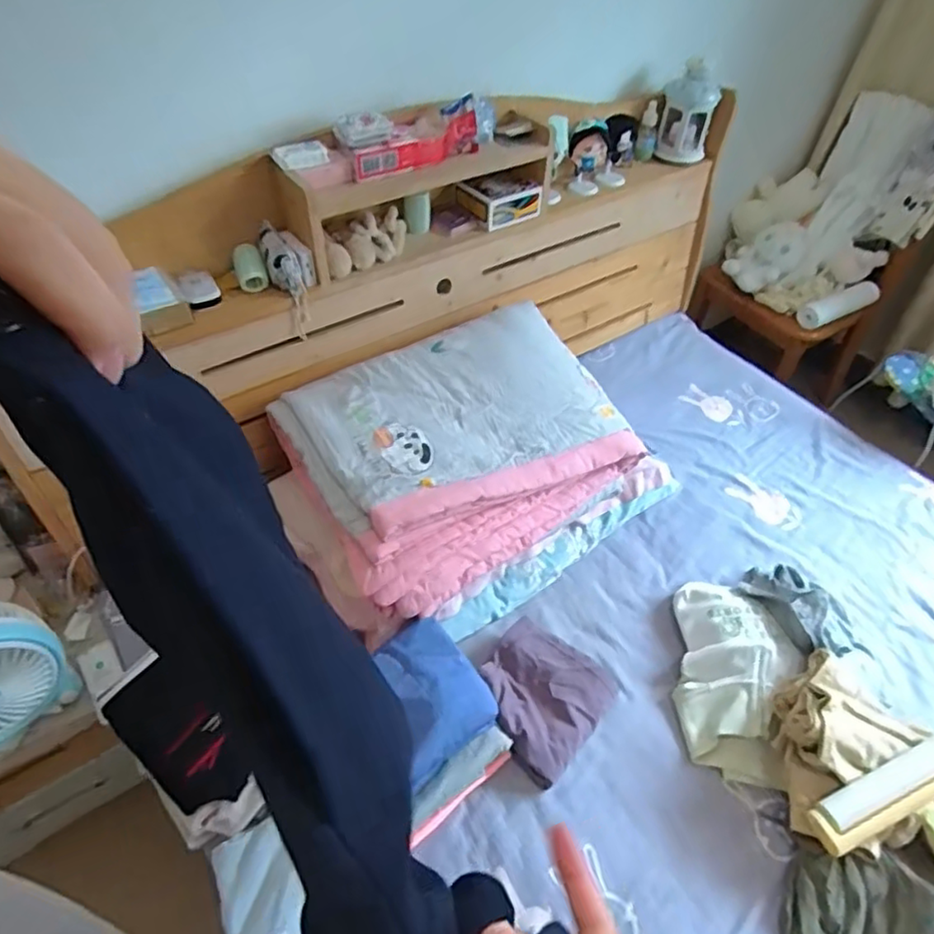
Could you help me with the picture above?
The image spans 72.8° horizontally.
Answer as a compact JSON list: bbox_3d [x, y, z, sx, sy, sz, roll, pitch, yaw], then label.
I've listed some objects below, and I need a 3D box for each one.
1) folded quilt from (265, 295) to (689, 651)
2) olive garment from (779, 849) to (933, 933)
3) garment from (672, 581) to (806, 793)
[{"bbox_3d":[0.048,-0.019,1.160,0.663,0.295,0.432,-23,52,-21],"label":"folded quilt"},{"bbox_3d":[0.518,0.569,0.818,0.240,0.046,0.141,-6,48,-8],"label":"olive garment"},{"bbox_3d":[0.433,0.332,1.025,0.176,0.071,0.315,10,48,7],"label":"garment"}]

